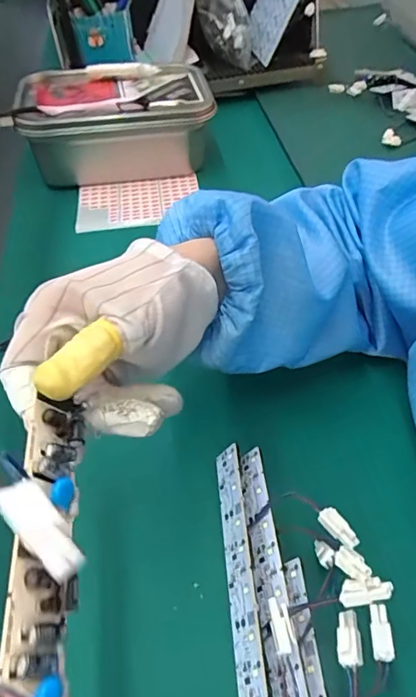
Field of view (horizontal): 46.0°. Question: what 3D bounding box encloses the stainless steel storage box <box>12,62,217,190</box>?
[{"bbox_3d":[-0.115,-0.284,0.630,0.231,0.100,0.149,-9,48,-3],"label":"stainless steel storage box"}]

